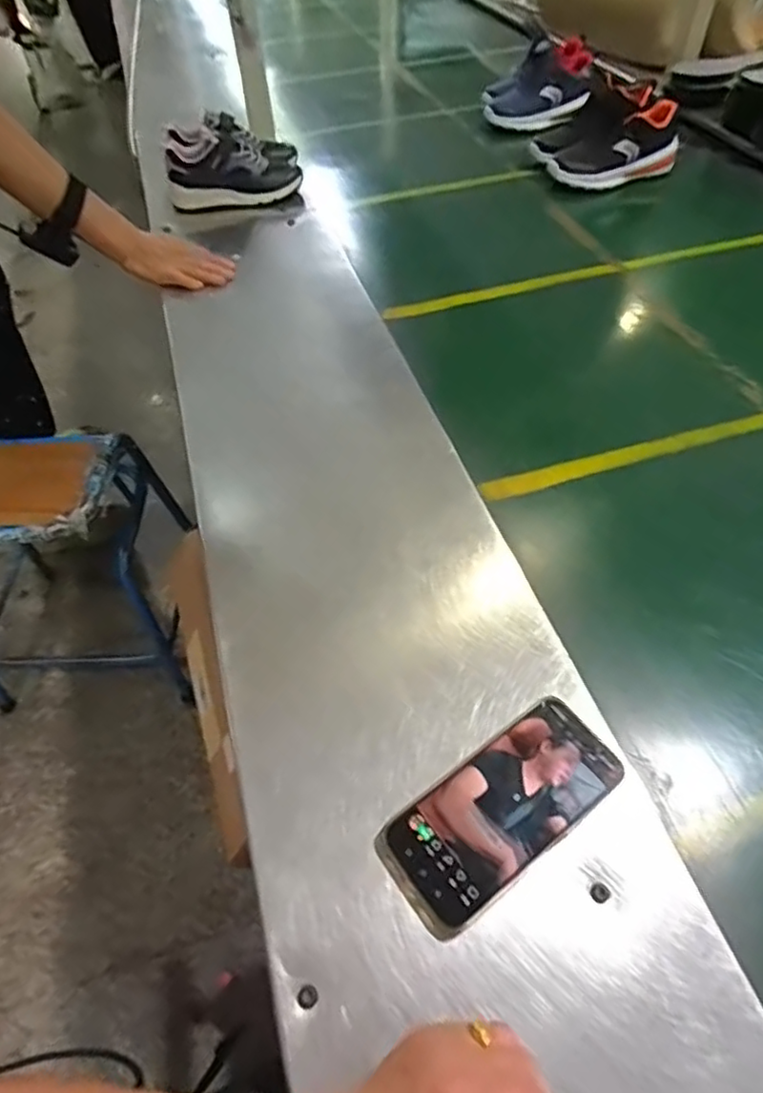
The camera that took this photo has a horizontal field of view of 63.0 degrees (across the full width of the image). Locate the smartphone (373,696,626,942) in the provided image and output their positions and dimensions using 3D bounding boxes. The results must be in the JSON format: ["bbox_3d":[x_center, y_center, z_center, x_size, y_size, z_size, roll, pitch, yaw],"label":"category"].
[{"bbox_3d":[0.082,0.177,0.424,0.169,0.010,0.076,-33,58,-20],"label":"smartphone"}]

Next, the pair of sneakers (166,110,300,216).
[{"bbox_3d":[-0.247,-0.639,1.039,0.214,0.101,0.124,-7,52,-3],"label":"pair of sneakers"}]

